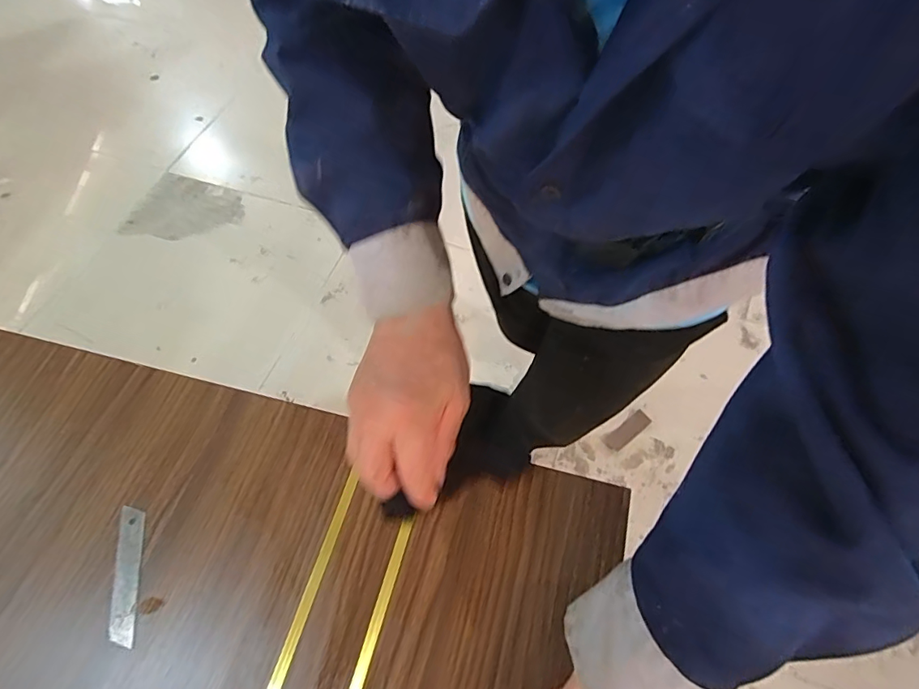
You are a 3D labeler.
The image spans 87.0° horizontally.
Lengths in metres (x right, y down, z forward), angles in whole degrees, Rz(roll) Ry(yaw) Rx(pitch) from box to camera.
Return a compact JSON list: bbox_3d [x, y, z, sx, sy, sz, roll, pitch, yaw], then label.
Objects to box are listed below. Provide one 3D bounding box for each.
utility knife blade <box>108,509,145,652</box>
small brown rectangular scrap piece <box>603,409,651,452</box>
[{"bbox_3d":[-0.236,0.161,0.343,0.018,0.004,0.091,-13,60,-4],"label":"utility knife blade"},{"bbox_3d":[0.422,0.217,1.216,0.128,0.008,0.041,-36,65,-15],"label":"small brown rectangular scrap piece"}]

